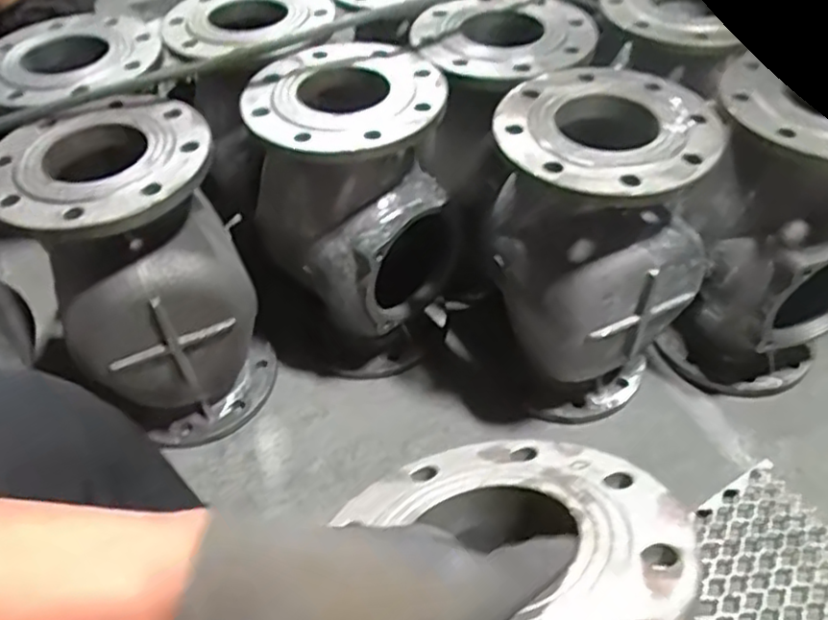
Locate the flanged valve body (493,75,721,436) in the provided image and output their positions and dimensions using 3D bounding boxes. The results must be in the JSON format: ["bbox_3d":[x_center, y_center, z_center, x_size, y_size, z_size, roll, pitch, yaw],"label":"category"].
[{"bbox_3d":[0.199,-0.053,0.781,0.221,0.362,0.230,-2,48,2],"label":"flanged valve body"}]

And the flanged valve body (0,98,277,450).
[{"bbox_3d":[-0.295,-0.022,0.783,0.205,0.373,0.203,-27,52,-20],"label":"flanged valve body"}]

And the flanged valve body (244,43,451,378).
[{"bbox_3d":[-0.067,-0.106,0.845,0.194,0.370,0.185,-2,48,2],"label":"flanged valve body"}]

